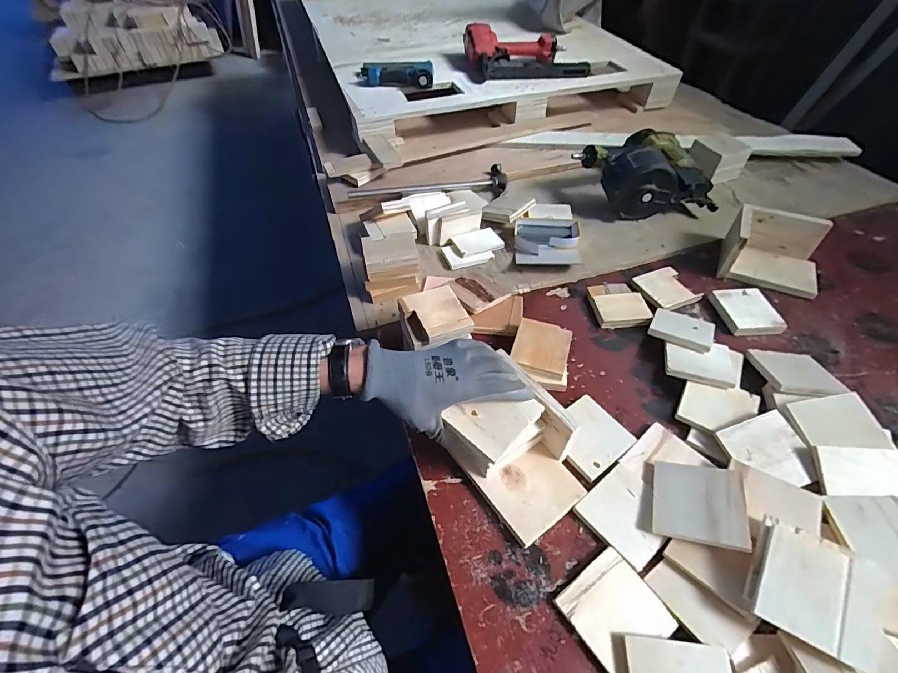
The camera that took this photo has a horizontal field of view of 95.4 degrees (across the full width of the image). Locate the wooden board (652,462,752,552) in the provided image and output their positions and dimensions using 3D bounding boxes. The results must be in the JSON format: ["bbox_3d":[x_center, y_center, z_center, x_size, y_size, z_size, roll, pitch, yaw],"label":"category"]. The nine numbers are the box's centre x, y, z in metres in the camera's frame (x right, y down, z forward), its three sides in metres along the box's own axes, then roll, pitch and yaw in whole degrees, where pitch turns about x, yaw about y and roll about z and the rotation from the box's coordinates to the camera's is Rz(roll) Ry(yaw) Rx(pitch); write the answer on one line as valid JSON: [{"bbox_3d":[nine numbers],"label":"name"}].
[{"bbox_3d":[0.284,0.190,0.469,0.090,0.013,0.091,-2,43,30],"label":"wooden board"}]

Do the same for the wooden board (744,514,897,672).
[{"bbox_3d":[0.352,0.243,0.390,0.101,0.014,0.095,25,69,30],"label":"wooden board"}]

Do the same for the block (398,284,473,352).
[{"bbox_3d":[-0.019,-0.029,0.599,0.087,0.031,0.094,-15,54,-12],"label":"block"}]

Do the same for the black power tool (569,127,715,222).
[{"bbox_3d":[0.417,-0.360,0.894,0.226,0.122,0.242,-13,51,-9],"label":"black power tool"}]

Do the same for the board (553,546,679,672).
[{"bbox_3d":[0.172,0.287,0.427,0.089,0.011,0.088,-30,55,-21],"label":"board"}]

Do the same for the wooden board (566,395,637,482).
[{"bbox_3d":[0.188,0.133,0.549,0.091,0.012,0.088,-32,56,-22],"label":"wooden board"}]

